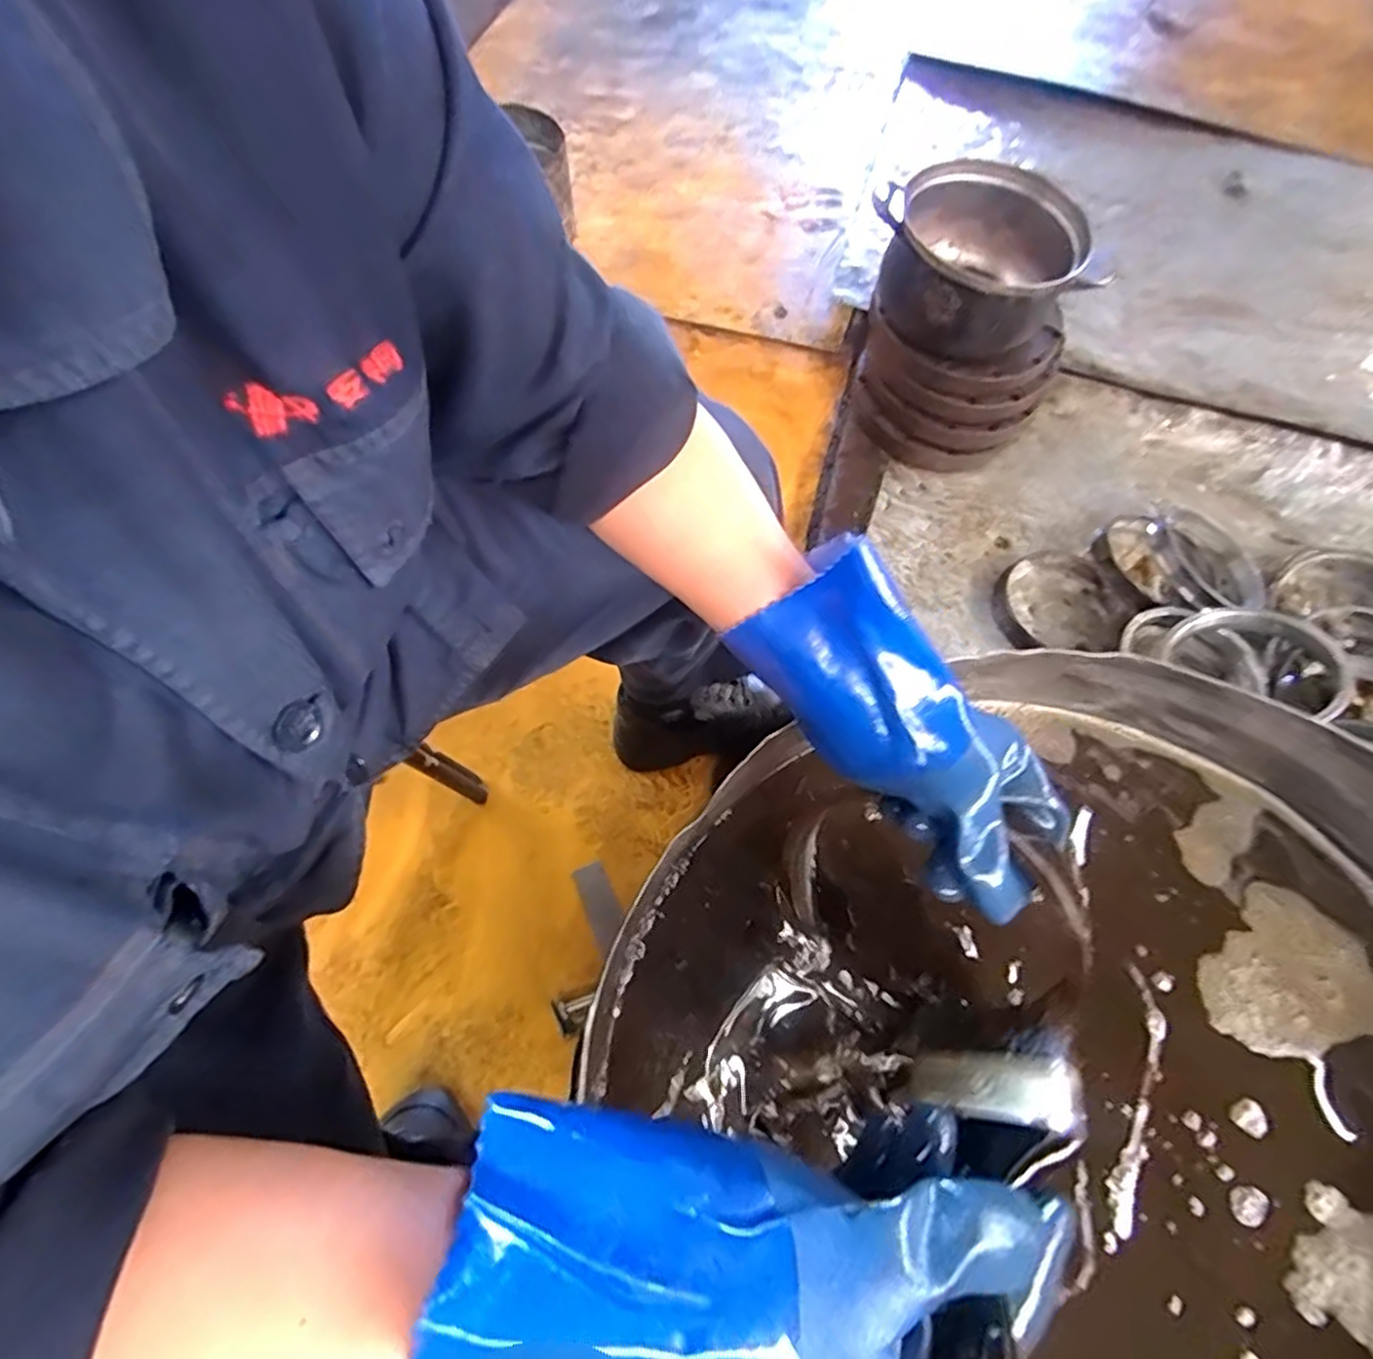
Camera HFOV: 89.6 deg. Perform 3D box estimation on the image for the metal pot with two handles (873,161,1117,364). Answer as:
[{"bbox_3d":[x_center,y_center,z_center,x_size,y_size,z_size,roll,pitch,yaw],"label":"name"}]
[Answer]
[{"bbox_3d":[0.347,-0.494,0.838,0.198,0.120,0.242,-40,72,-19],"label":"metal pot with two handles"}]

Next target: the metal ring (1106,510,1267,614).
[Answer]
[{"bbox_3d":[0.646,-0.159,0.902,0.162,0.042,0.169,7,55,-10],"label":"metal ring"}]

